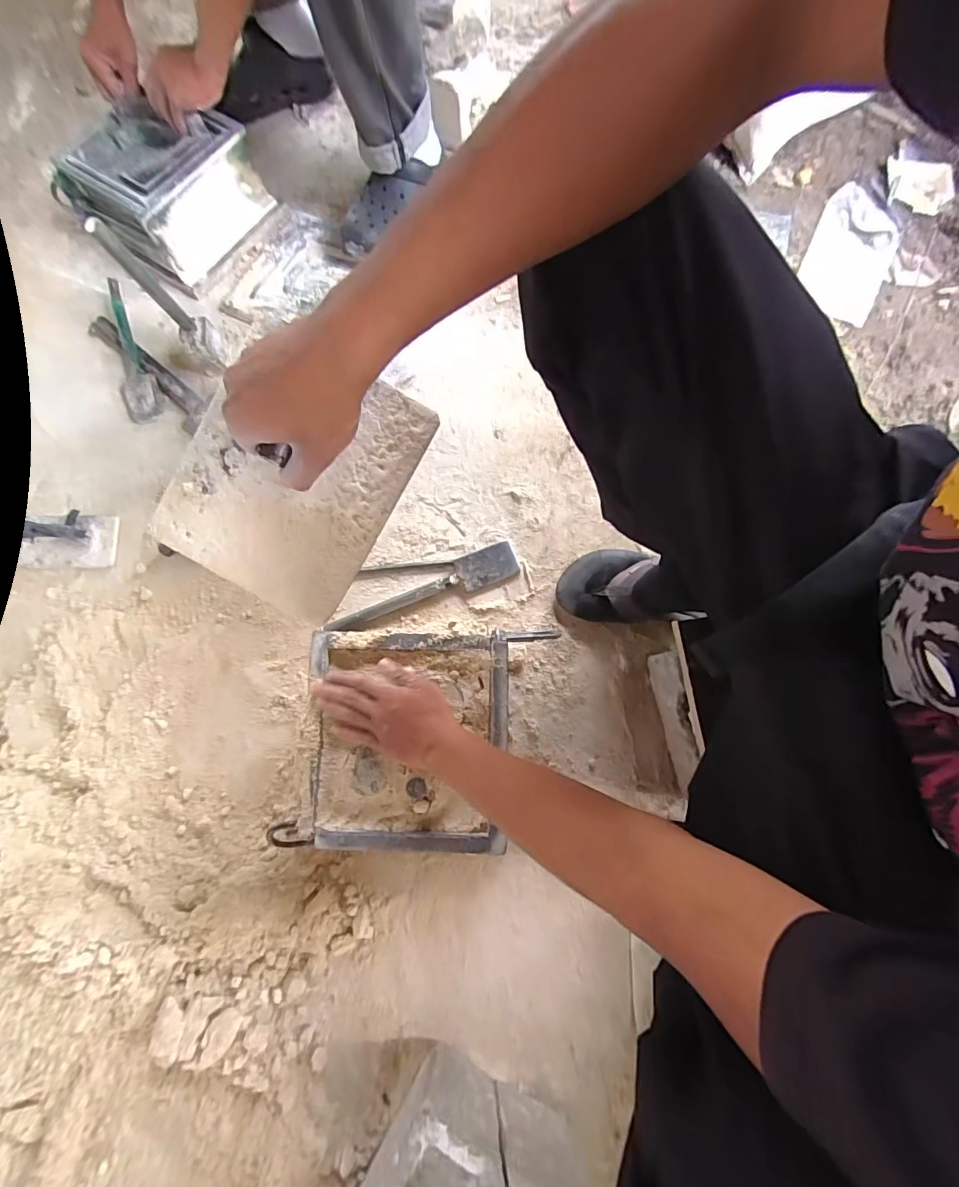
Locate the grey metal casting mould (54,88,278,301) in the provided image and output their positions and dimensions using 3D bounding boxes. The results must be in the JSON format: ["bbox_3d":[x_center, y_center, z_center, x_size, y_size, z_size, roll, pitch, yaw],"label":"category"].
[{"bbox_3d":[-0.541,-0.705,0.795,0.224,0.139,0.249,36,83,12],"label":"grey metal casting mould"}]

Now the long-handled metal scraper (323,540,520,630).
[{"bbox_3d":[-0.086,-0.004,0.701,0.294,0.021,0.057,-22,79,-3],"label":"long-handled metal scraper"}]

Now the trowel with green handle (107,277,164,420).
[{"bbox_3d":[-0.593,-0.407,0.780,0.070,0.030,0.235,-13,90,-2],"label":"trowel with green handle"}]

